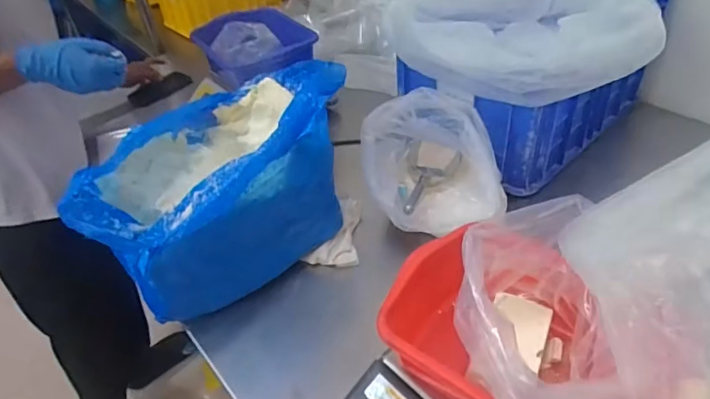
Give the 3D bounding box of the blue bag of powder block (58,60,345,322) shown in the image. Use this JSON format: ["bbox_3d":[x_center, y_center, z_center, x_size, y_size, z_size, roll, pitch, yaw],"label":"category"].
[{"bbox_3d":[-0.194,-0.021,0.790,0.231,0.240,0.454,25,50,31],"label":"blue bag of powder block"}]

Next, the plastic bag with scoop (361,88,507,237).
[{"bbox_3d":[0.117,-0.066,0.821,0.199,0.167,0.231,-13,42,-6],"label":"plastic bag with scoop"}]

